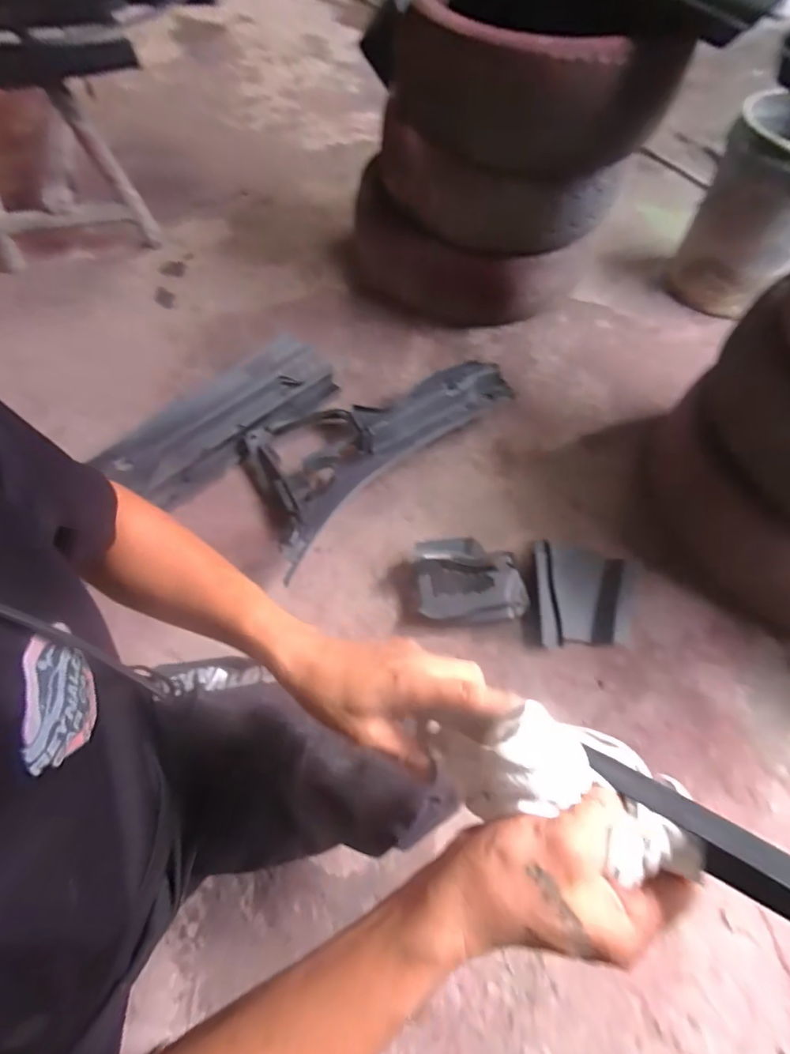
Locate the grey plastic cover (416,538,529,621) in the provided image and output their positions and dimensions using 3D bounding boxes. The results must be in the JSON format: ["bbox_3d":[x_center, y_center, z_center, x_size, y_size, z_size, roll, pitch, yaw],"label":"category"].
[{"bbox_3d":[0.130,0.092,0.874,0.187,0.071,0.145,-3,61,-3],"label":"grey plastic cover"}]

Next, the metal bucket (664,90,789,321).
[{"bbox_3d":[0.841,-0.727,1.179,0.244,0.395,0.259,22,63,11],"label":"metal bucket"}]

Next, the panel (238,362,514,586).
[{"bbox_3d":[-0.069,-0.193,1.008,0.308,0.103,0.596,41,68,20],"label":"panel"}]

